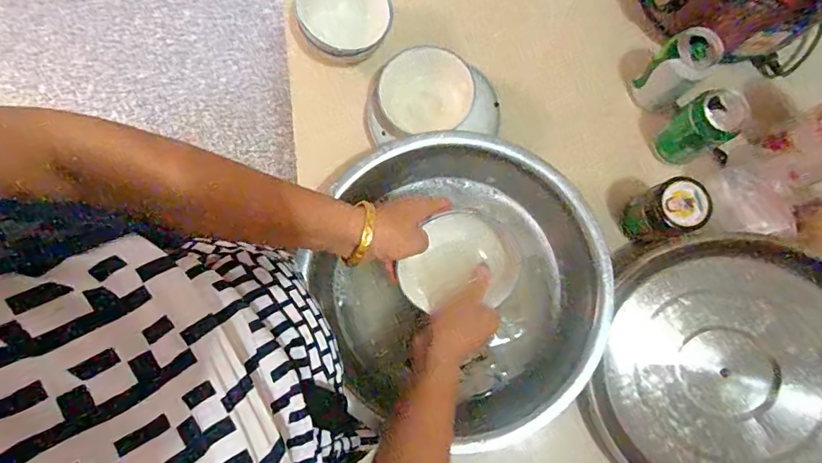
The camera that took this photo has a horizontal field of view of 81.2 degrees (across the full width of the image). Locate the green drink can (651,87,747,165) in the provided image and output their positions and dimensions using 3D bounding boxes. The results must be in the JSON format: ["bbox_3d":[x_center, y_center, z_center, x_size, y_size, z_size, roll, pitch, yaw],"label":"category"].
[{"bbox_3d":[0.370,-0.132,0.610,0.062,0.122,0.062,0,80,-1],"label":"green drink can"}]

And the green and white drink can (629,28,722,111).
[{"bbox_3d":[0.339,-0.205,0.632,0.076,0.112,0.058,-39,83,-7],"label":"green and white drink can"}]

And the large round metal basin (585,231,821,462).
[{"bbox_3d":[0.390,0.179,0.573,0.324,0.100,0.324,-5,78,24],"label":"large round metal basin"}]

